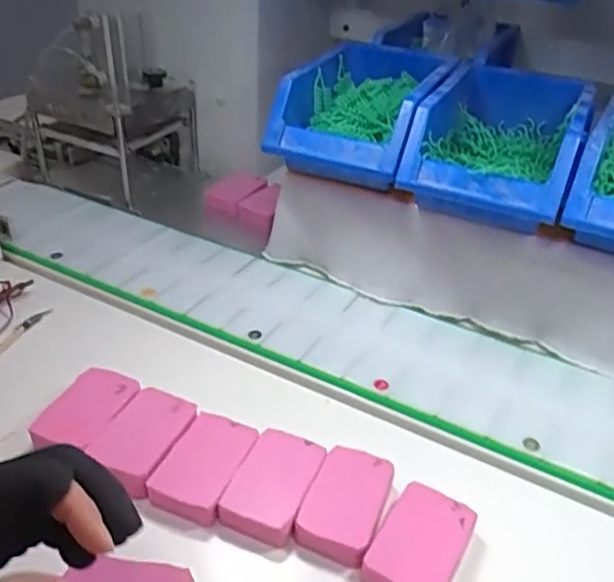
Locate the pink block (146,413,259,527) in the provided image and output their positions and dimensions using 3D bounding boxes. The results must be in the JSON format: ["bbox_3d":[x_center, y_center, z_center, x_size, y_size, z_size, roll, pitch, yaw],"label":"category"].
[{"bbox_3d":[-0.066,0.113,0.408,0.045,0.015,0.073,14,37,18],"label":"pink block"}]

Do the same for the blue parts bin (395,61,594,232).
[{"bbox_3d":[0.170,-0.133,0.543,0.127,0.074,0.206,17,38,21],"label":"blue parts bin"}]

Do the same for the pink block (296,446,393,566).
[{"bbox_3d":[0.025,0.130,0.388,0.045,0.015,0.071,14,37,17],"label":"pink block"}]

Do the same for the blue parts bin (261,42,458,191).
[{"bbox_3d":[0.063,-0.175,0.598,0.125,0.076,0.211,16,37,20],"label":"blue parts bin"}]

